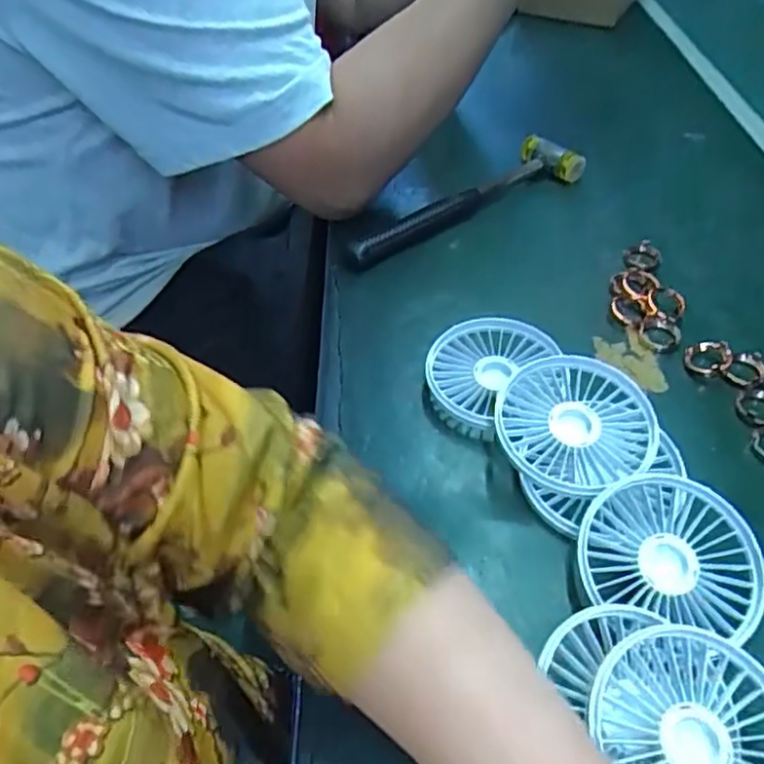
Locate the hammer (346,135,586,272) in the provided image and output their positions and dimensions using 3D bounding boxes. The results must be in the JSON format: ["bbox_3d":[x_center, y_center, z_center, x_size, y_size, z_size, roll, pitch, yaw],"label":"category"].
[{"bbox_3d":[0.068,-0.161,0.577,0.258,0.028,0.054,-27,52,-25],"label":"hammer"}]

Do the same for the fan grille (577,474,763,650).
[{"bbox_3d":[0.144,0.086,0.332,0.087,0.016,0.073,15,59,10],"label":"fan grille"}]

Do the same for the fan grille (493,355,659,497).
[{"bbox_3d":[0.111,0.025,0.377,0.086,0.029,0.087,1,45,-1],"label":"fan grille"}]

